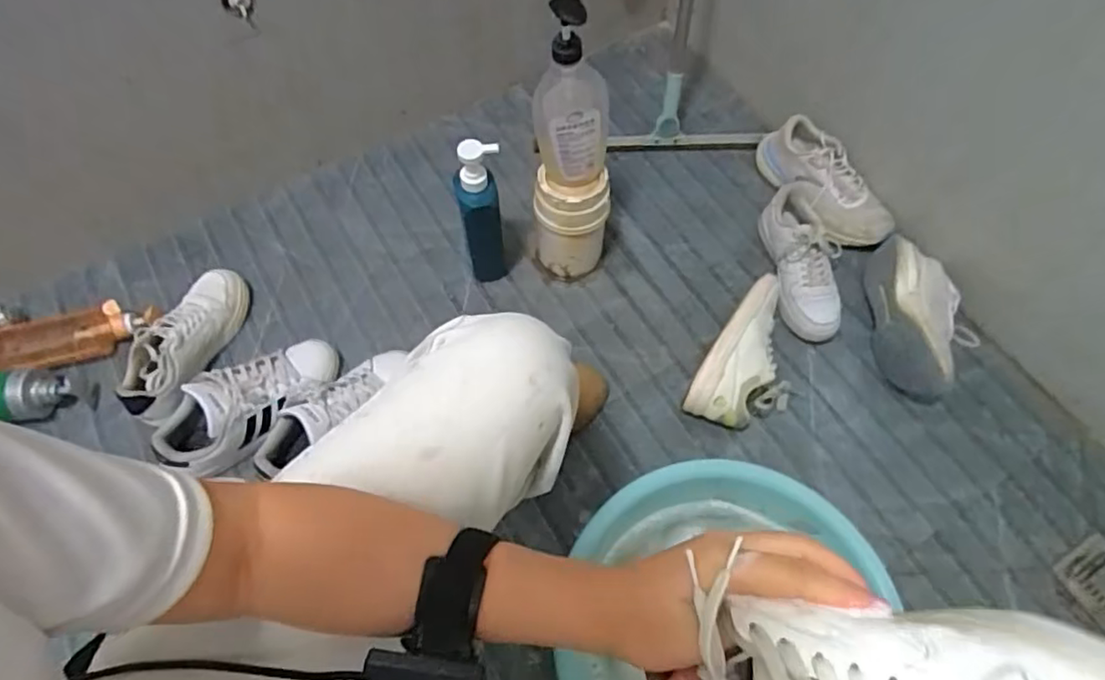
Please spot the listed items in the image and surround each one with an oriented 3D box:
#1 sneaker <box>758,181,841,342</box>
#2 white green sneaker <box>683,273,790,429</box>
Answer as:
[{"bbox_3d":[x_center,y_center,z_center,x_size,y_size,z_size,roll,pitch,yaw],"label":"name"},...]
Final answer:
[{"bbox_3d":[0.372,-0.127,0.887,0.106,0.089,0.239,4,64,0],"label":"sneaker"},{"bbox_3d":[0.280,0.030,0.834,0.122,0.080,0.207,30,67,12],"label":"white green sneaker"}]

